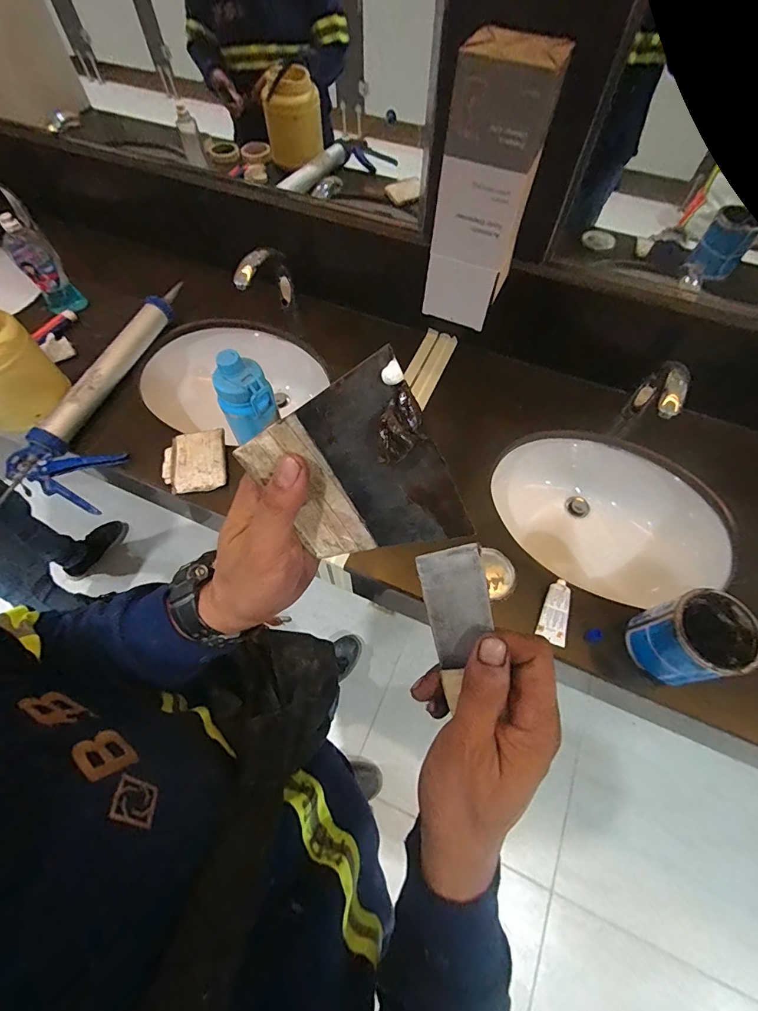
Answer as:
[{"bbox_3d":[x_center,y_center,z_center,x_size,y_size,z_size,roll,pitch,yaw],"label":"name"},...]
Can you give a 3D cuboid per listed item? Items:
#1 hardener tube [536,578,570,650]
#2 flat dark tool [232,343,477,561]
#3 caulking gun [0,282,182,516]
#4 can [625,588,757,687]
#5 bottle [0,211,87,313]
[{"bbox_3d":[0.279,0.168,0.667,0.042,0.010,0.100,14,78,6],"label":"hardener tube"},{"bbox_3d":[-0.013,-0.010,0.221,0.095,0.105,0.011,-20,32,22],"label":"flat dark tool"},{"bbox_3d":[-0.535,-0.233,0.862,0.164,0.086,0.627,14,62,6],"label":"caulking gun"},{"bbox_3d":[0.436,0.185,0.586,0.112,0.124,0.102,1,62,-1],"label":"can"},{"bbox_3d":[-0.730,-0.512,0.918,0.077,0.192,0.064,-30,66,-16],"label":"bottle"}]

